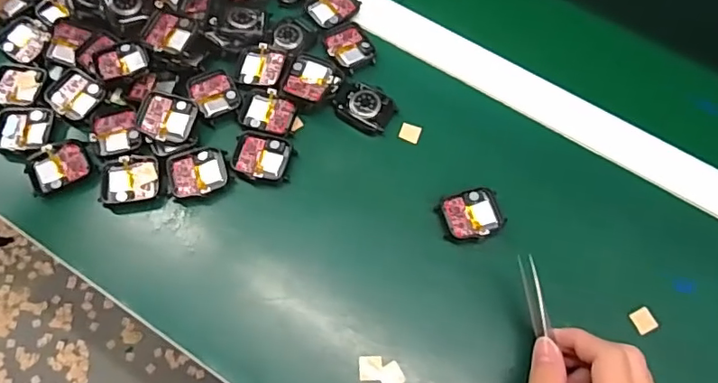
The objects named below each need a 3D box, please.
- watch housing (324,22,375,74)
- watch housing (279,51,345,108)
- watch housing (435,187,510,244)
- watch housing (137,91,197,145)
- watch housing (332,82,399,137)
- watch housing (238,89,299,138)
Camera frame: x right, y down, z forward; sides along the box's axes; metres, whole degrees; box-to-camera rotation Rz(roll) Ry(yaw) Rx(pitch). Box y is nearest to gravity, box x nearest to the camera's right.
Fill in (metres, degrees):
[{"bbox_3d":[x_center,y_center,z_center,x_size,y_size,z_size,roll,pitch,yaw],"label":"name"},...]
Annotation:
[{"bbox_3d":[-0.008,-0.125,0.465,0.036,0.005,0.046,-26,69,-14],"label":"watch housing"},{"bbox_3d":[-0.038,-0.091,0.444,0.044,0.012,0.043,19,66,6],"label":"watch housing"},{"bbox_3d":[0.085,0.019,0.409,0.046,0.017,0.038,-14,67,-8],"label":"watch housing"},{"bbox_3d":[-0.149,-0.057,0.422,0.041,0.011,0.036,17,80,3],"label":"watch housing"},{"bbox_3d":[0.004,-0.069,0.442,0.049,0.006,0.037,30,68,11],"label":"watch housing"},{"bbox_3d":[-0.073,-0.063,0.436,0.046,0.005,0.037,12,66,3],"label":"watch housing"}]

